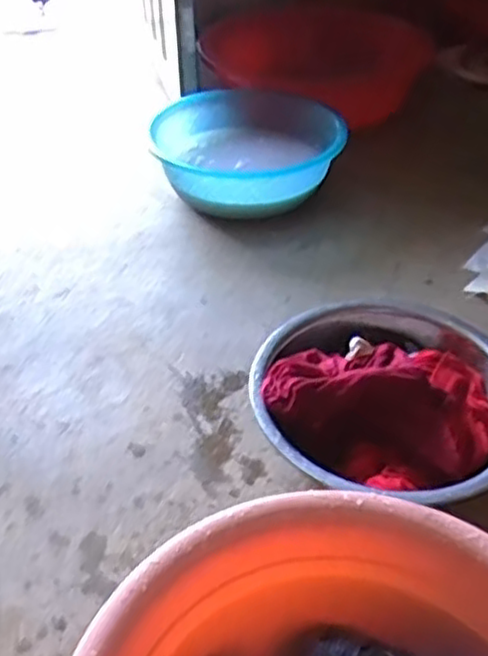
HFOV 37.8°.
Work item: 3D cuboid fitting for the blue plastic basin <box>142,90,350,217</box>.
[{"bbox_3d":[0.013,-0.354,1.472,0.356,0.161,0.356,-7,39,-9],"label":"blue plastic basin"}]

